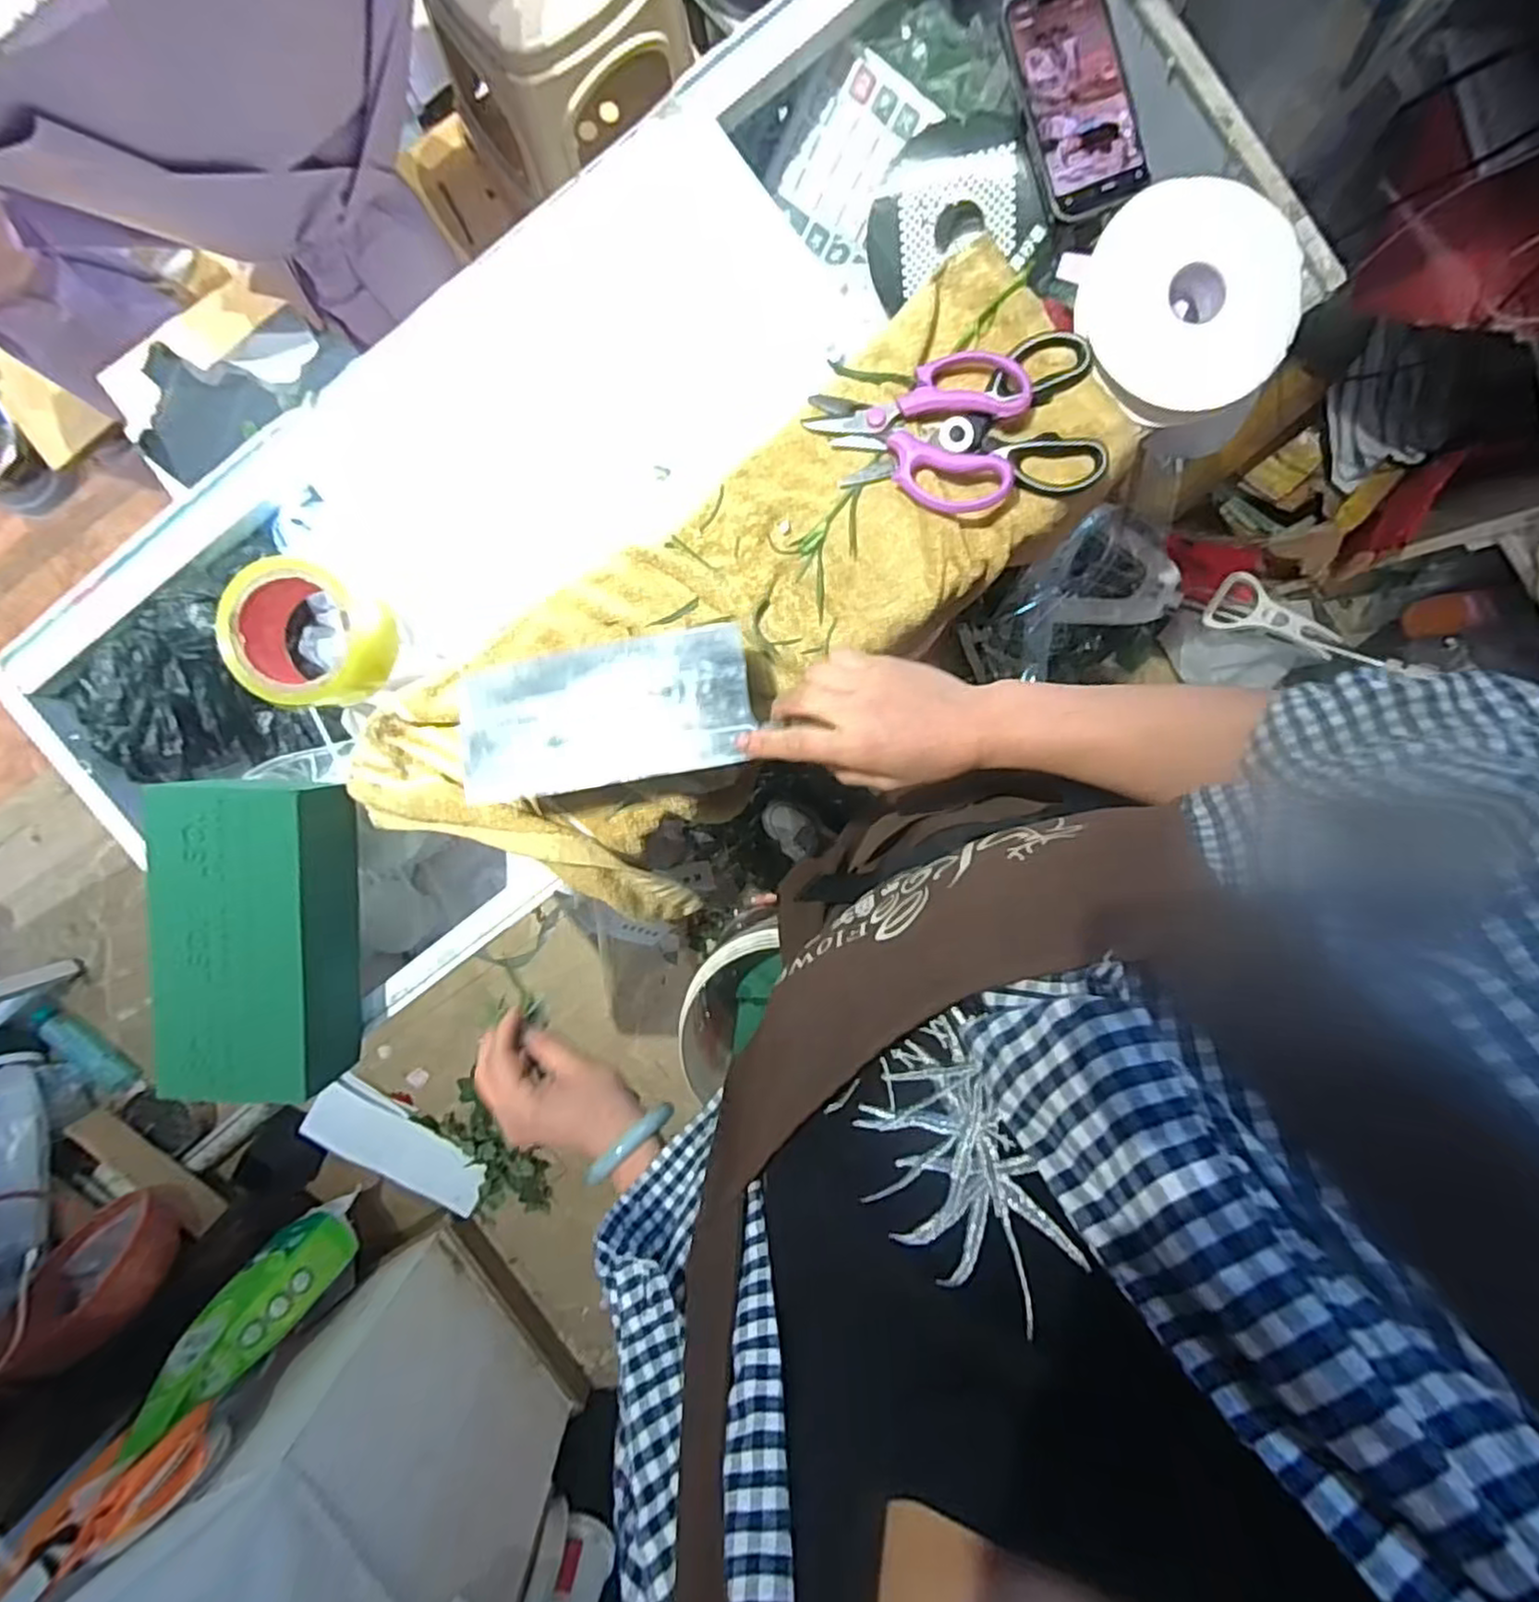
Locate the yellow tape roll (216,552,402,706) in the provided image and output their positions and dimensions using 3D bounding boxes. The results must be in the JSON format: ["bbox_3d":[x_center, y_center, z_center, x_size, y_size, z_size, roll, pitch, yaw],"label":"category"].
[{"bbox_3d":[-0.337,-0.118,0.525,0.086,0.068,0.093,0,95,0],"label":"yellow tape roll"}]

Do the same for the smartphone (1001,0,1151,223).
[{"bbox_3d":[0.216,-0.492,0.500,0.074,0.011,0.148,-17,95,2],"label":"smartphone"}]

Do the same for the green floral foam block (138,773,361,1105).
[{"bbox_3d":[-0.378,0.098,0.525,0.109,0.072,0.227,4,95,0],"label":"green floral foam block"}]

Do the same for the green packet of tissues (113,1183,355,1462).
[{"bbox_3d":[-0.845,0.836,1.178,0.123,0.395,0.146,45,127,-4],"label":"green packet of tissues"}]

